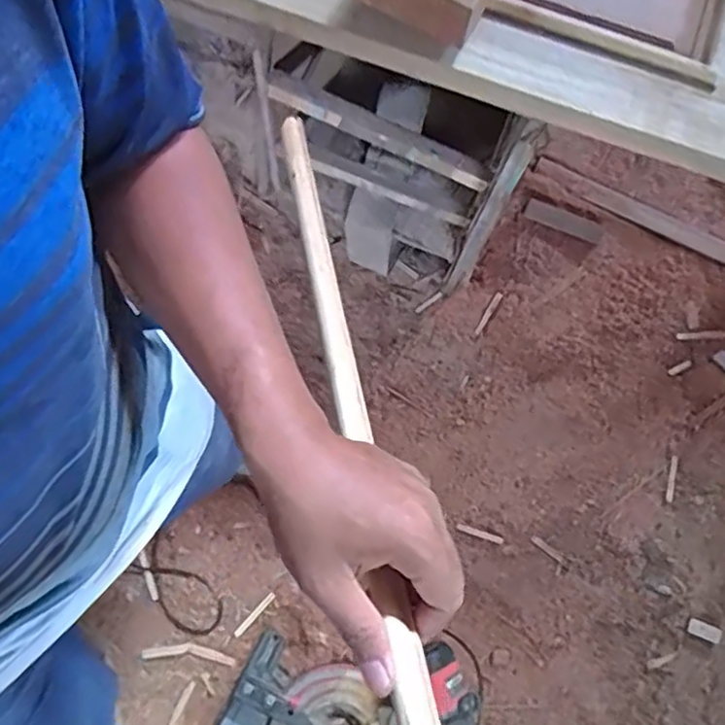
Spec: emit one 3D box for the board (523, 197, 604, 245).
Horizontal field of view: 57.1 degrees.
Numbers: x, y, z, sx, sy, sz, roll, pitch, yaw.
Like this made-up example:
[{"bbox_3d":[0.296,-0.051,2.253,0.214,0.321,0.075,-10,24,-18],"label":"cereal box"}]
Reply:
[{"bbox_3d":[0.477,-0.333,1.579,0.189,0.014,0.047,22,94,-2],"label":"board"}]

